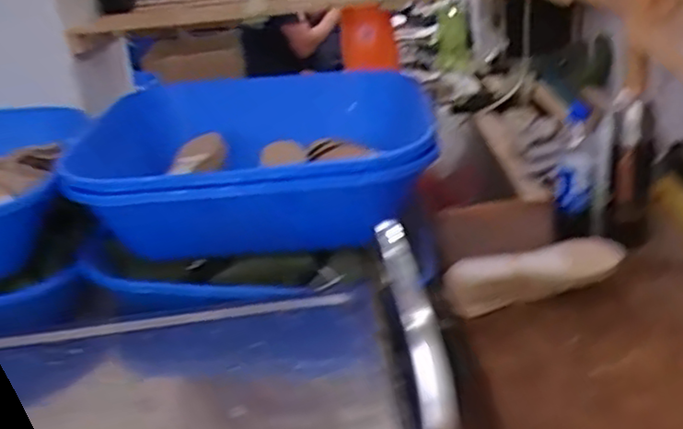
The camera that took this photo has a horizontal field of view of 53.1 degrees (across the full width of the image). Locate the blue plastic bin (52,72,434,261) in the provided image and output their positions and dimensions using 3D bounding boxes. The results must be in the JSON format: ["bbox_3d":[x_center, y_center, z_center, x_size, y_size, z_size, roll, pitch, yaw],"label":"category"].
[{"bbox_3d":[-0.151,-0.099,1.276,0.611,0.182,0.545,-5,26,4],"label":"blue plastic bin"}]

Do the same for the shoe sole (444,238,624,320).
[{"bbox_3d":[0.275,0.092,1.001,0.240,0.072,0.088,-8,26,-3],"label":"shoe sole"}]

